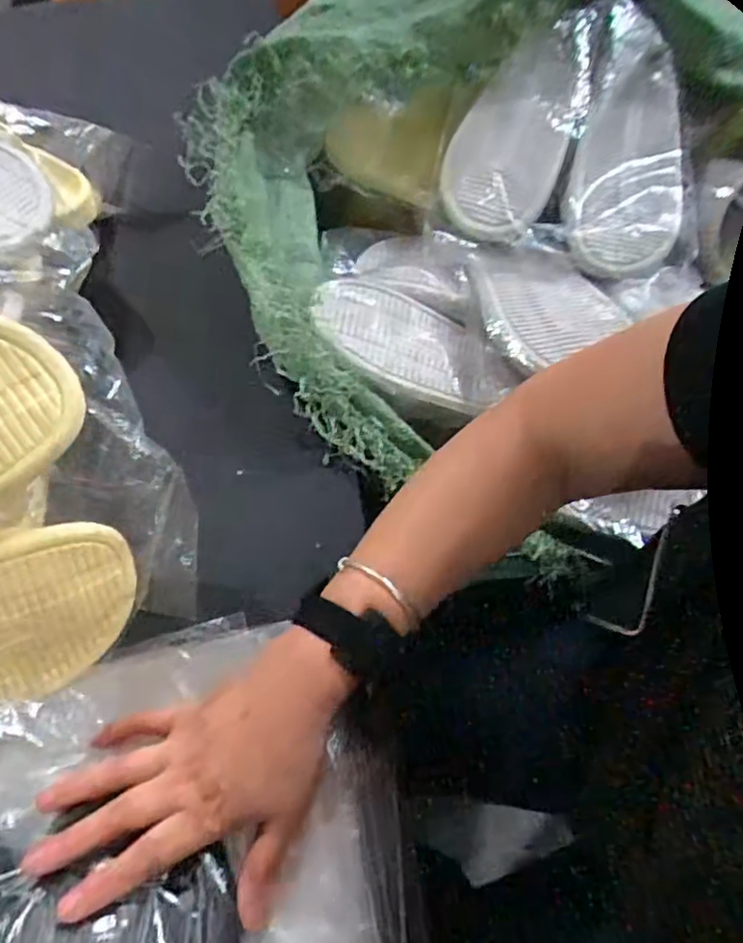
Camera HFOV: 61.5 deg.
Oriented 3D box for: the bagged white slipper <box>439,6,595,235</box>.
[{"bbox_3d":[0.142,-0.329,0.601,0.117,0.060,0.231,23,81,18],"label":"bagged white slipper"}]

